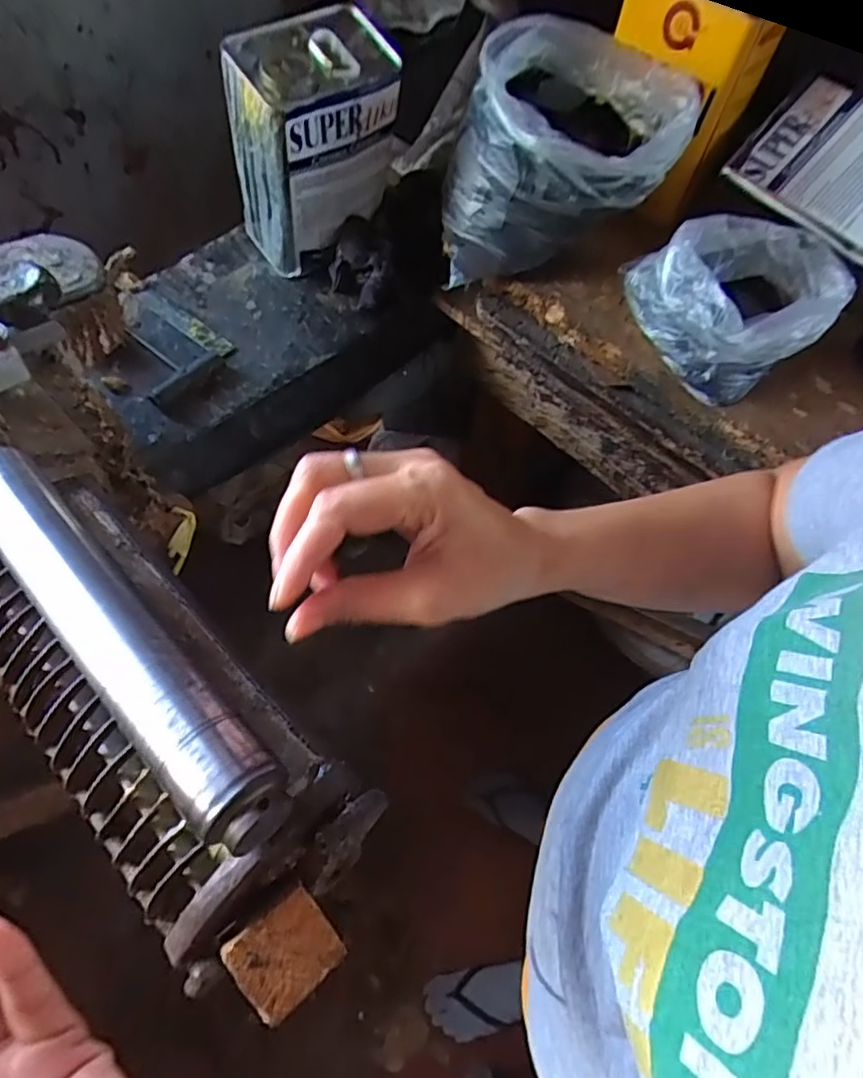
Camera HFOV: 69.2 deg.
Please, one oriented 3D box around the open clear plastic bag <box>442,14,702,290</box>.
[{"bbox_3d":[0.147,-0.418,0.682,0.223,0.176,0.251,19,59,9],"label":"open clear plastic bag"}]

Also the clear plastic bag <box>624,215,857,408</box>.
[{"bbox_3d":[0.331,-0.266,0.668,0.205,0.113,0.174,-34,66,-21],"label":"clear plastic bag"}]

